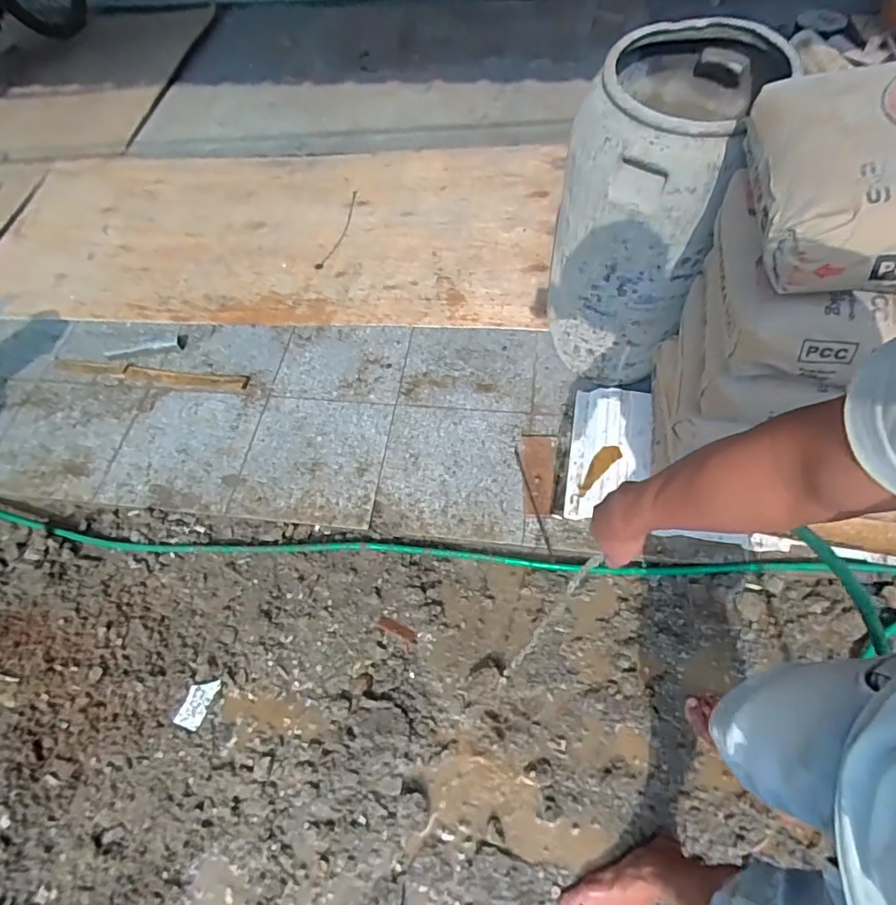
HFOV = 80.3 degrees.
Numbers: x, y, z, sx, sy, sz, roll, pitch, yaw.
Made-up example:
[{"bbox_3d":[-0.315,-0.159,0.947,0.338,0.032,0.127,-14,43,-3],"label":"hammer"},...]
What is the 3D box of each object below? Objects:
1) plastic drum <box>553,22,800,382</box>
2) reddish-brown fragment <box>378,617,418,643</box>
[{"bbox_3d":[0.456,-0.521,1.246,0.344,0.685,0.429,30,64,21],"label":"plastic drum"},{"bbox_3d":[-0.120,0.426,1.281,0.102,0.004,0.029,22,66,14],"label":"reddish-brown fragment"}]

